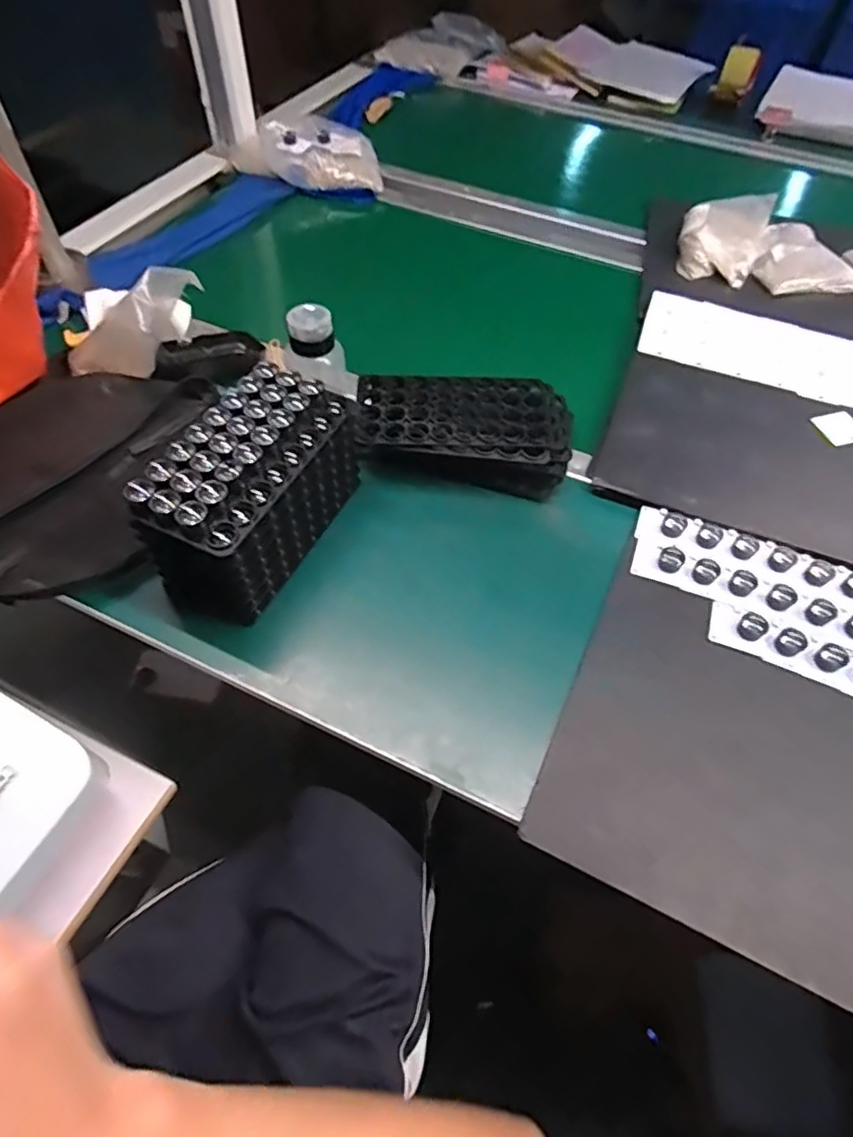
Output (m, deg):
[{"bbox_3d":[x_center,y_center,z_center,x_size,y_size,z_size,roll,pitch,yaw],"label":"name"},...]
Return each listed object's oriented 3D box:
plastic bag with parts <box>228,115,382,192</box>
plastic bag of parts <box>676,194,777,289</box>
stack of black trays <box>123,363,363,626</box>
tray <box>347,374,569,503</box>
[{"bbox_3d":[-0.202,-0.677,0.978,0.247,0.055,0.146,-2,56,-4],"label":"plastic bag with parts"},{"bbox_3d":[0.431,-0.481,0.862,0.118,0.056,0.161,21,59,12],"label":"plastic bag of parts"},{"bbox_3d":[-0.151,-0.067,0.524,0.096,0.124,0.201,23,60,13],"label":"stack of black trays"},{"bbox_3d":[0.038,-0.144,0.617,0.220,0.054,0.128,5,57,2],"label":"tray"}]

